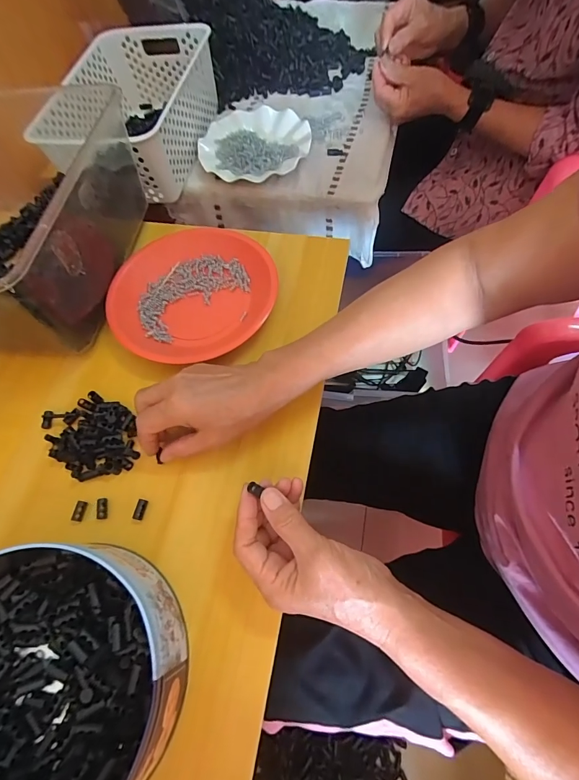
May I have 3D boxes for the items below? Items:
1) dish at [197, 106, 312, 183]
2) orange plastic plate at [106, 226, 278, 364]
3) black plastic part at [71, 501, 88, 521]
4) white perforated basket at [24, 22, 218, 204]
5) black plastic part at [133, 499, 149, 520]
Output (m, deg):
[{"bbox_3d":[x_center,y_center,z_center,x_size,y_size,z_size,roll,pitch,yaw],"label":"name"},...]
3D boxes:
[{"bbox_3d":[-0.059,-0.413,0.622,0.189,0.023,0.179,-2,63,5],"label":"dish"},{"bbox_3d":[-0.114,-0.112,0.449,0.177,0.034,0.192,-2,63,5],"label":"orange plastic plate"},{"bbox_3d":[-0.197,0.113,0.353,0.009,0.004,0.018,5,64,8],"label":"black plastic part"},{"bbox_3d":[-0.256,-0.454,0.617,0.221,0.118,0.318,14,66,12],"label":"white perforated basket"},{"bbox_3d":[-0.138,0.111,0.350,0.009,0.009,0.018,7,64,9],"label":"black plastic part"}]

